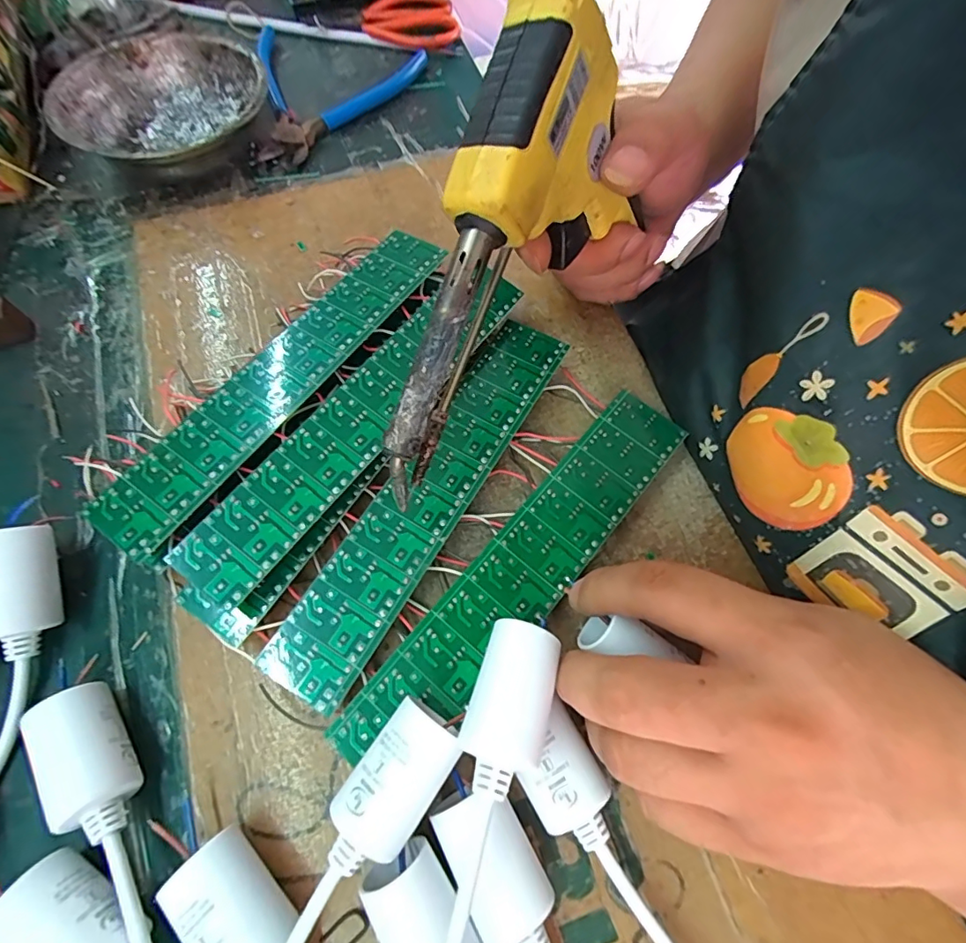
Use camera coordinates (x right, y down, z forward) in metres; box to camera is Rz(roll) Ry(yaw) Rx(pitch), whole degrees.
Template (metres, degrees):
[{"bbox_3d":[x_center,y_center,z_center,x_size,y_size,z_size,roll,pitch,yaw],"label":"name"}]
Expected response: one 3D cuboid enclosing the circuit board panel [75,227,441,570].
[{"bbox_3d":[-0.092,-0.049,0.235,0.038,0.004,0.200,31,69,16],"label":"circuit board panel"}]

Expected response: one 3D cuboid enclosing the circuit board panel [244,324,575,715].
[{"bbox_3d":[-0.024,0.006,0.231,0.037,0.004,0.199,29,70,13],"label":"circuit board panel"}]

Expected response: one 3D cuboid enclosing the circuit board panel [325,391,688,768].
[{"bbox_3d":[0.020,0.040,0.218,0.039,0.006,0.198,39,72,14],"label":"circuit board panel"}]

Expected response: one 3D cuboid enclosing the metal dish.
[{"bbox_3d":[-0.202,-0.231,0.323,0.121,0.040,0.123,0,67,0],"label":"metal dish"}]

